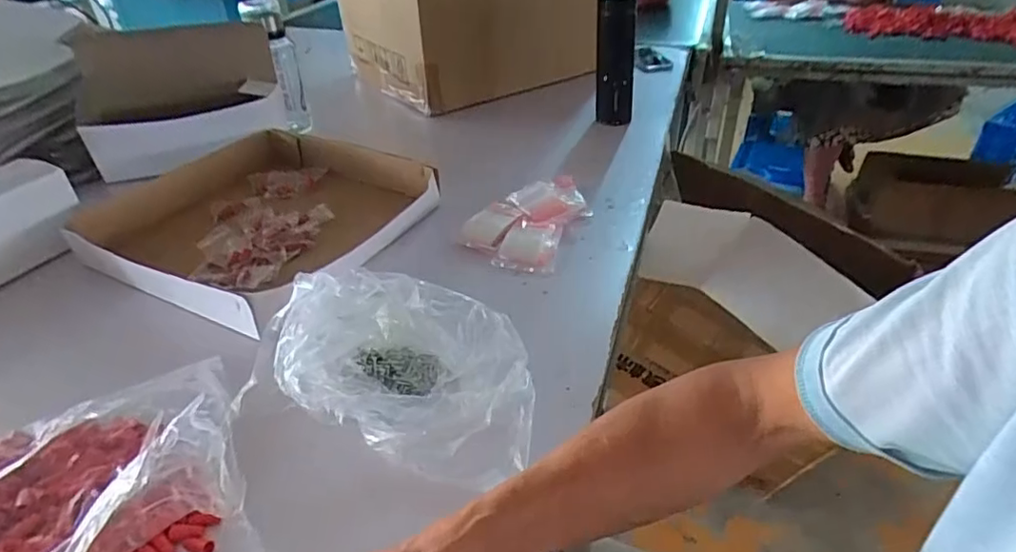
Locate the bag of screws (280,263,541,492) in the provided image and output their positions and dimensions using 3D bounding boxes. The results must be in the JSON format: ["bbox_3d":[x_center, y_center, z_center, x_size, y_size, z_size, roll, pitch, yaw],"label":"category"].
[{"bbox_3d":[-0.090,0.075,0.527,0.249,0.077,0.165,11,38,17],"label":"bag of screws"}]

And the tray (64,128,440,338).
[{"bbox_3d":[-0.342,-0.080,0.799,0.438,0.085,0.350,17,40,24],"label":"tray"}]

